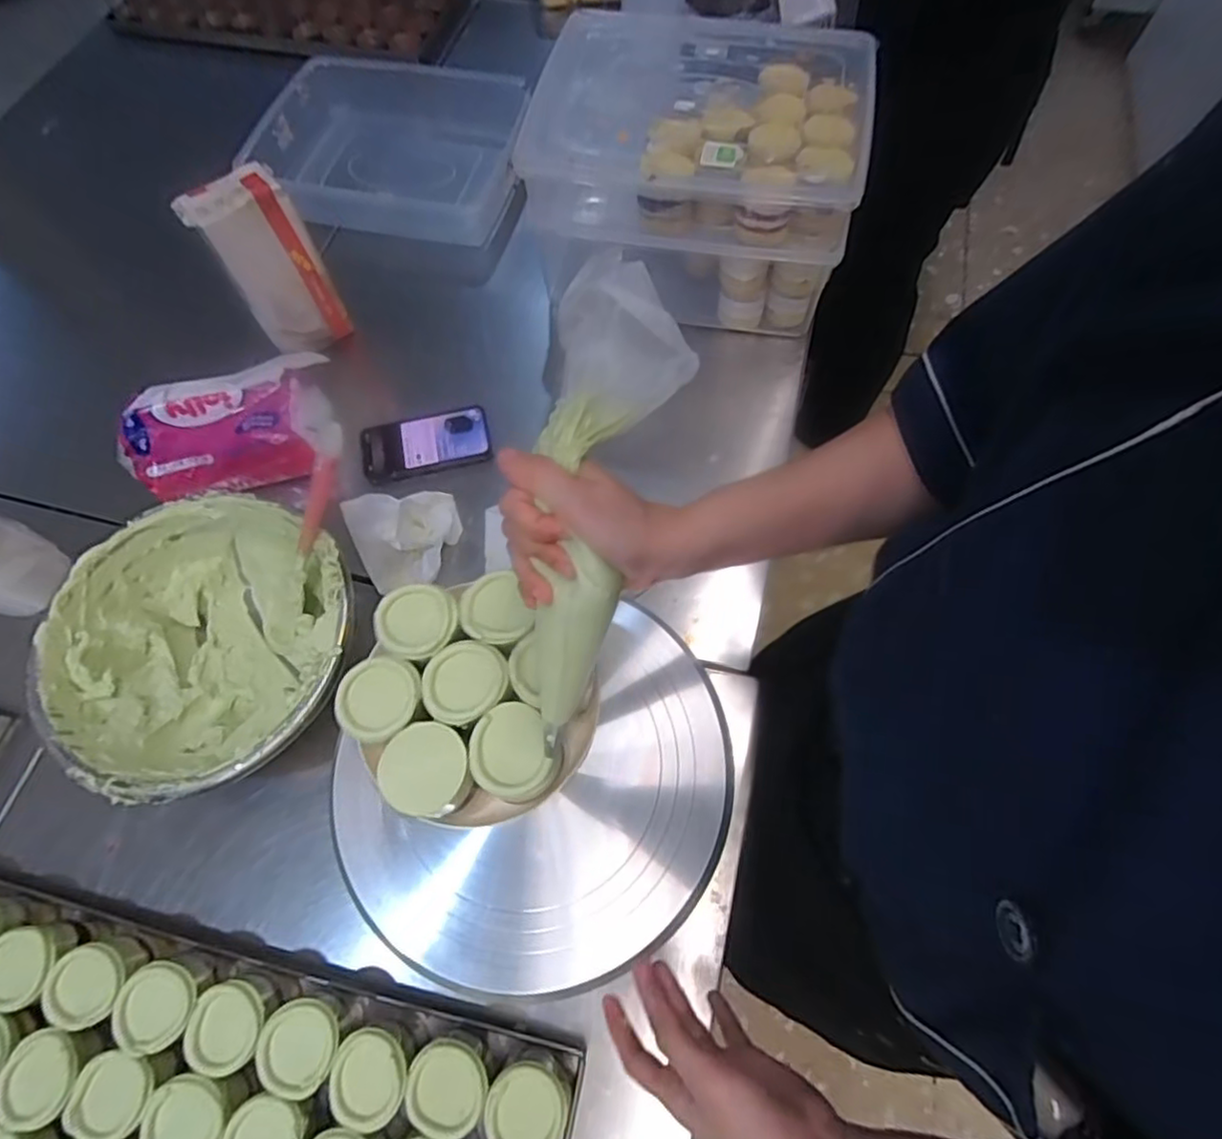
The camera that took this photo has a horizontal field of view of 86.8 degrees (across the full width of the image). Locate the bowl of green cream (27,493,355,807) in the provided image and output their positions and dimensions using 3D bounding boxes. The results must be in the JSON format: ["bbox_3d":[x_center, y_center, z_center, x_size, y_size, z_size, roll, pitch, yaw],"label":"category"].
[{"bbox_3d":[-0.362,0.077,0.604,0.256,0.112,0.257,-1,66,2],"label":"bowl of green cream"}]

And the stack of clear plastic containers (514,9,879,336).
[{"bbox_3d":[0.100,-0.469,0.784,0.355,0.203,0.277,9,66,6],"label":"stack of clear plastic containers"}]

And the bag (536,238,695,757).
[{"bbox_3d":[-0.007,-0.047,0.389,0.086,0.099,0.300,7,77,4],"label":"bag"}]

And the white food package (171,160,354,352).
[{"bbox_3d":[-0.386,-0.340,0.753,0.065,0.208,0.103,42,73,18],"label":"white food package"}]

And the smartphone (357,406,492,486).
[{"bbox_3d":[-0.215,-0.146,0.747,0.144,0.015,0.074,-13,66,-4],"label":"smartphone"}]

